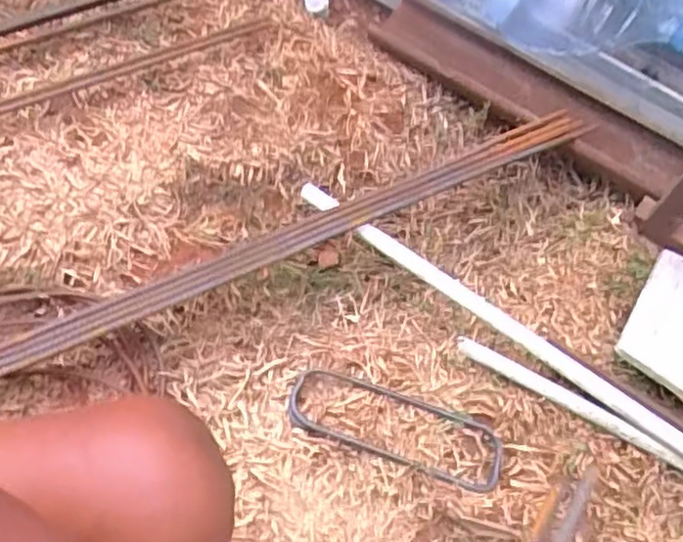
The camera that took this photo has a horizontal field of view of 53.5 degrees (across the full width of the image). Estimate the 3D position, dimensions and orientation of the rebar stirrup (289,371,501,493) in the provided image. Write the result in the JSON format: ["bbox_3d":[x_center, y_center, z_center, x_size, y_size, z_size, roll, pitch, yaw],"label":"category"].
[{"bbox_3d":[0.062,0.178,0.782,0.253,0.009,0.086,21,57,5],"label":"rebar stirrup"}]

